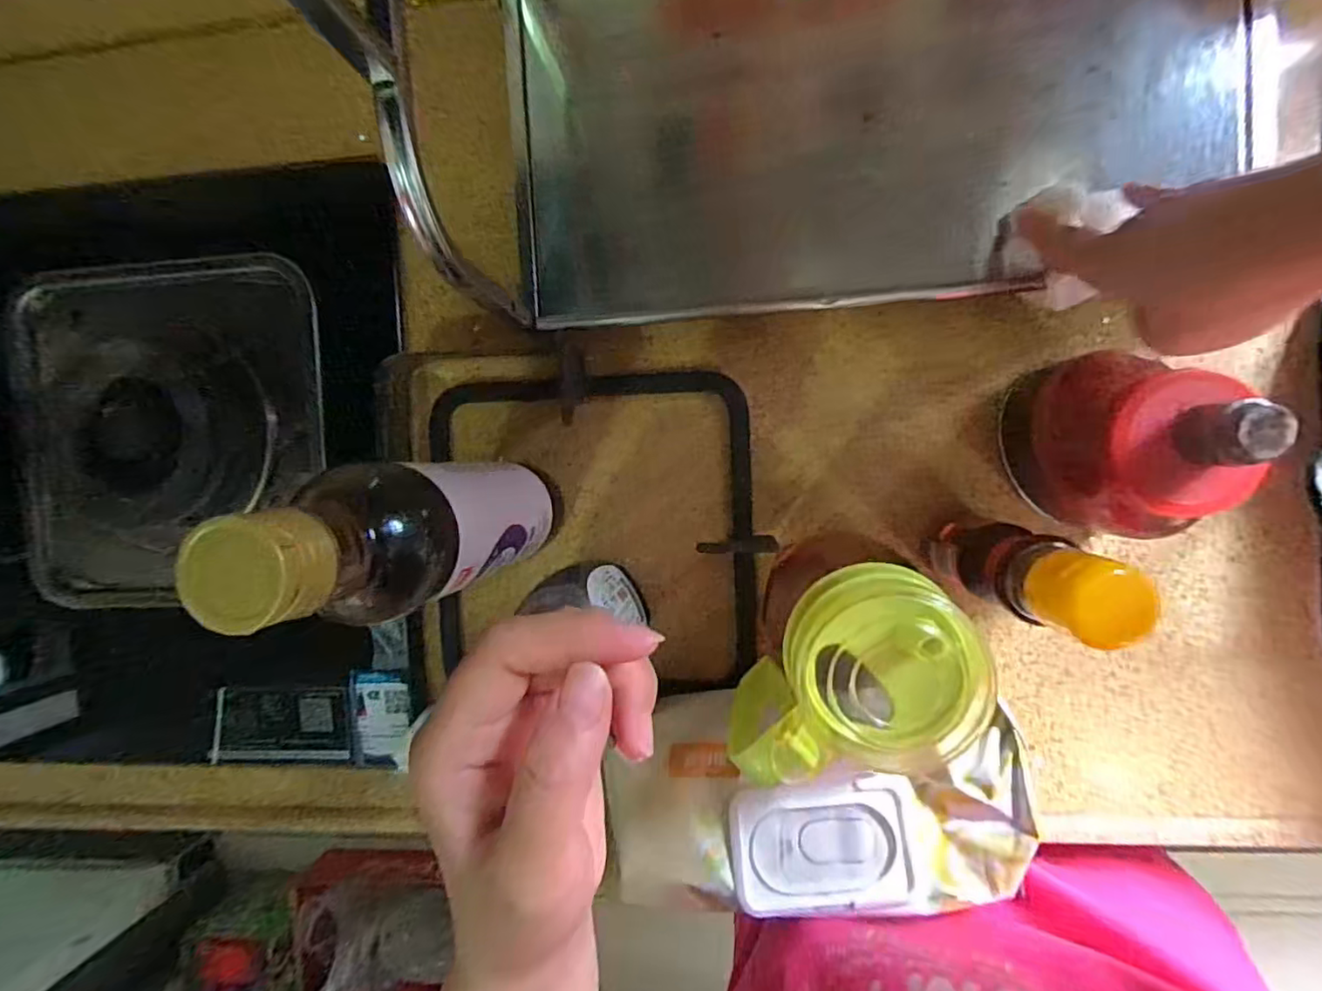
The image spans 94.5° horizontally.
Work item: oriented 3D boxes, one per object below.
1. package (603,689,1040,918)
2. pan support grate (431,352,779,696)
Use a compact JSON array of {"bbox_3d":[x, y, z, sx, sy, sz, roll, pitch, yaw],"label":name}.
[{"bbox_3d":[0.084,0.169,0.349,0.219,0.052,0.105,-3,77,3],"label":"package"},{"bbox_3d":[-0.041,0.019,0.394,0.214,0.017,0.216,-4,93,7],"label":"pan support grate"}]

